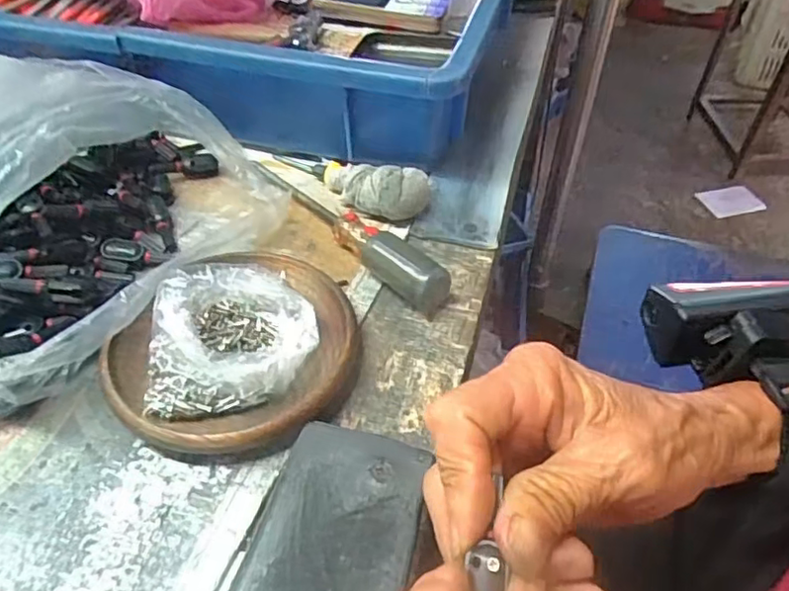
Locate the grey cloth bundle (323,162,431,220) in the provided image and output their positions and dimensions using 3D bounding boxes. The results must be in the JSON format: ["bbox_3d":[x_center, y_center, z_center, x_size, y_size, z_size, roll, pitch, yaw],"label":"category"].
[{"bbox_3d":[-0.014,-0.067,0.371,0.072,0.027,0.025,21,50,20],"label":"grey cloth bundle"}]

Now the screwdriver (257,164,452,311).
[{"bbox_3d":[-0.029,-0.045,0.360,0.022,0.022,0.160,-29,52,-24],"label":"screwdriver"}]

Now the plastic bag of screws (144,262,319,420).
[{"bbox_3d":[-0.075,0.017,0.286,0.076,0.039,0.077,-8,47,-7],"label":"plastic bag of screws"}]

